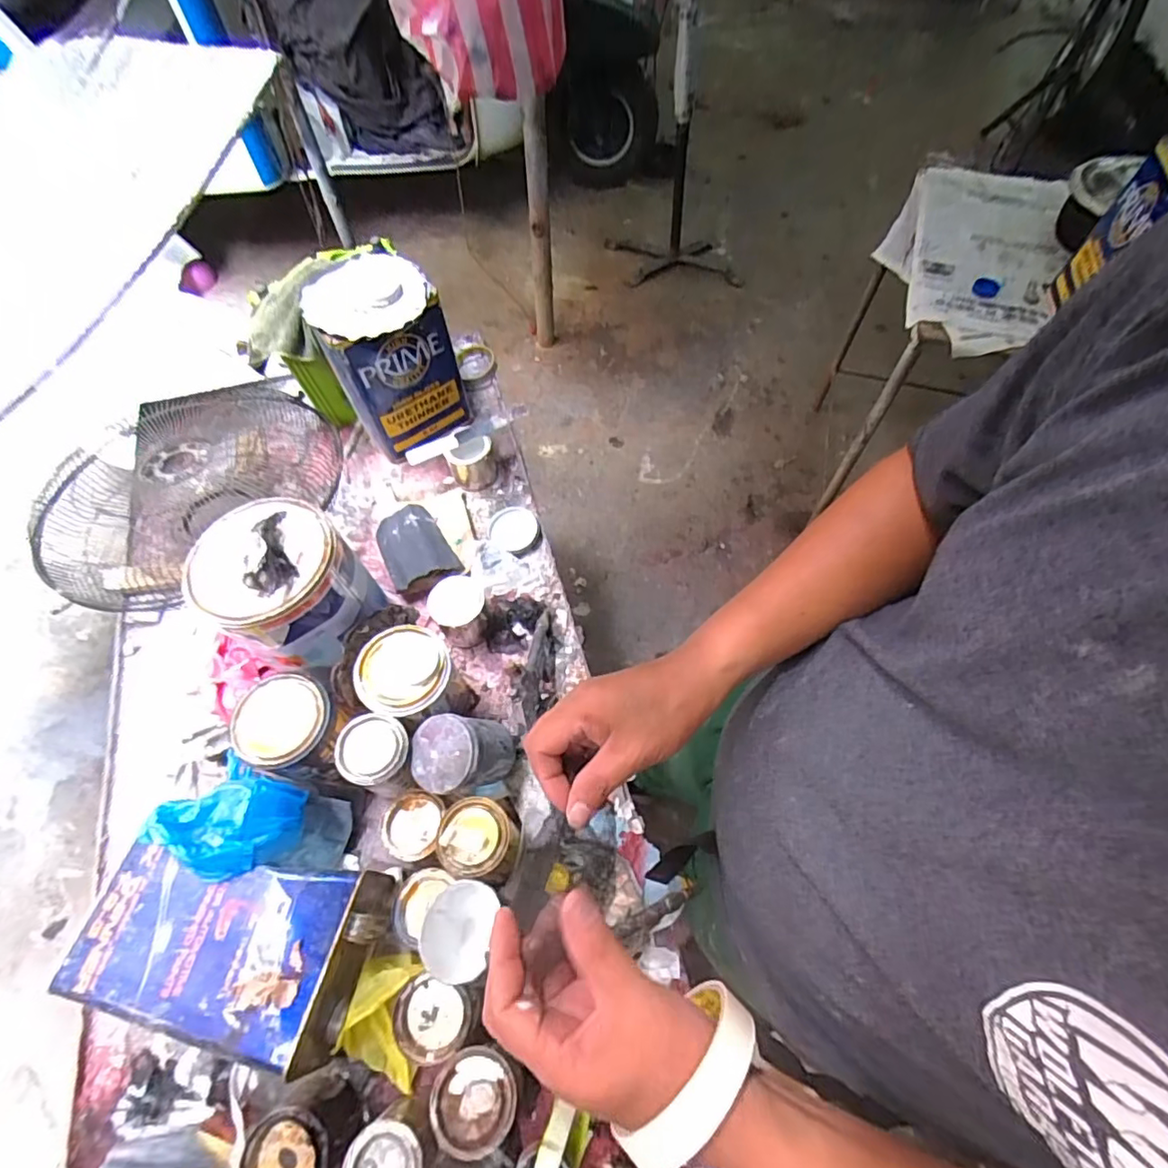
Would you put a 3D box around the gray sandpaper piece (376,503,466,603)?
[{"bbox_3d":[-0.252,-0.055,0.848,0.098,0.041,0.151,-28,66,-16],"label":"gray sandpaper piece"}]

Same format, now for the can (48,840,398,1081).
[{"bbox_3d":[-0.342,0.343,0.565,0.259,0.098,0.161,13,62,5],"label":"can"}]

